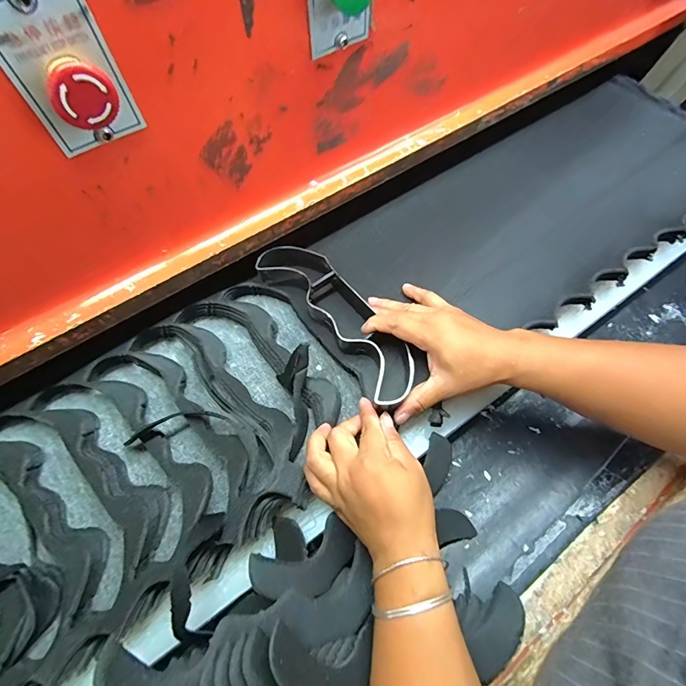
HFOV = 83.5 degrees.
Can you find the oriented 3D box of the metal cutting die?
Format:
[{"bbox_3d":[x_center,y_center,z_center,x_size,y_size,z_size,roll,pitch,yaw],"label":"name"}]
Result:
[{"bbox_3d":[-0.003,-0.027,0.414,0.067,0.040,0.219,-37,67,-16],"label":"metal cutting die"}]

